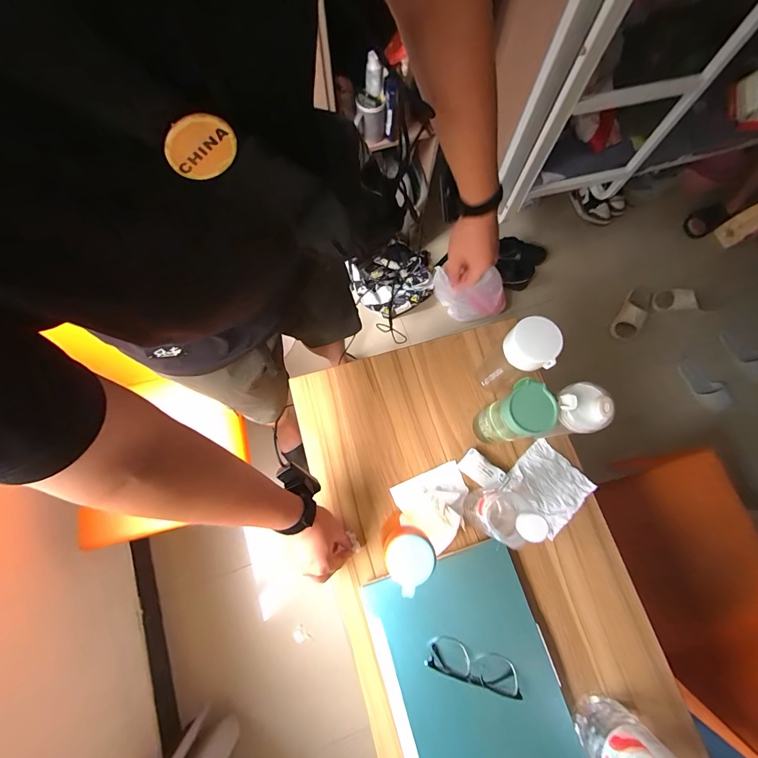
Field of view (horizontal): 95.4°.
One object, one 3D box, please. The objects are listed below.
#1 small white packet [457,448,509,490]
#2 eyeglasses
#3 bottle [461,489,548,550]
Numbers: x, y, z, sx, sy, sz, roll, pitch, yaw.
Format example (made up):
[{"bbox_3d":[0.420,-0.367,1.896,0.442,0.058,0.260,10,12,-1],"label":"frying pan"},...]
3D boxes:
[{"bbox_3d":[0.186,0.167,0.620,0.082,0.022,0.043,37,76,9],"label":"small white packet"},{"bbox_3d":[0.141,0.433,0.522,0.136,0.025,0.044,16,74,4],"label":"eyeglasses"},{"bbox_3d":[0.176,0.200,0.508,0.064,0.227,0.066,0,73,-1],"label":"bottle"}]

